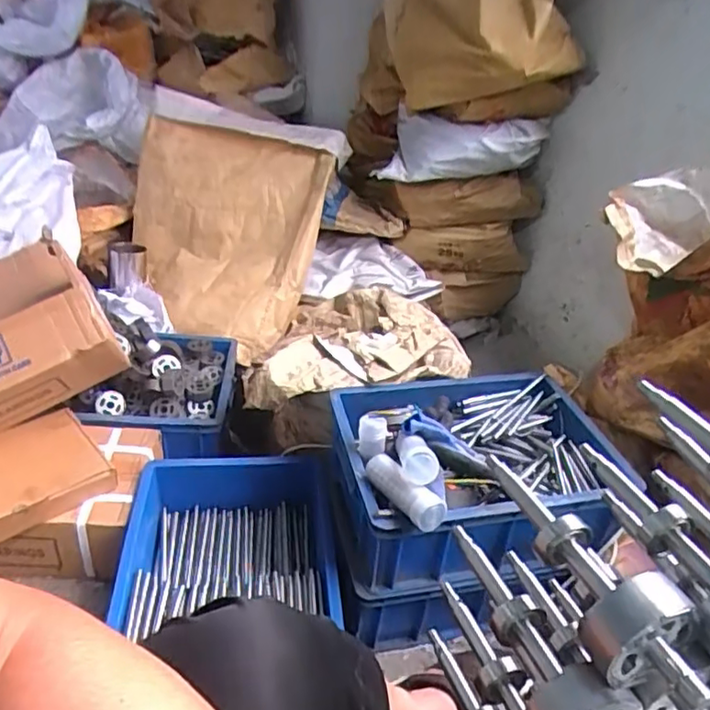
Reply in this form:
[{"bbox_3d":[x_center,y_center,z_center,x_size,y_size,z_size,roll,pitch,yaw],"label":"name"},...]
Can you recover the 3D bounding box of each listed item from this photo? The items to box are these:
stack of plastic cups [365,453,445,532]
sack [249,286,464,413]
[{"bbox_3d":[0.062,0.167,0.765,0.042,0.040,0.135,-20,41,-34],"label":"stack of plastic cups"},{"bbox_3d":[-0.004,-0.029,1.139,0.390,0.089,0.317,1,33,-8],"label":"sack"}]

